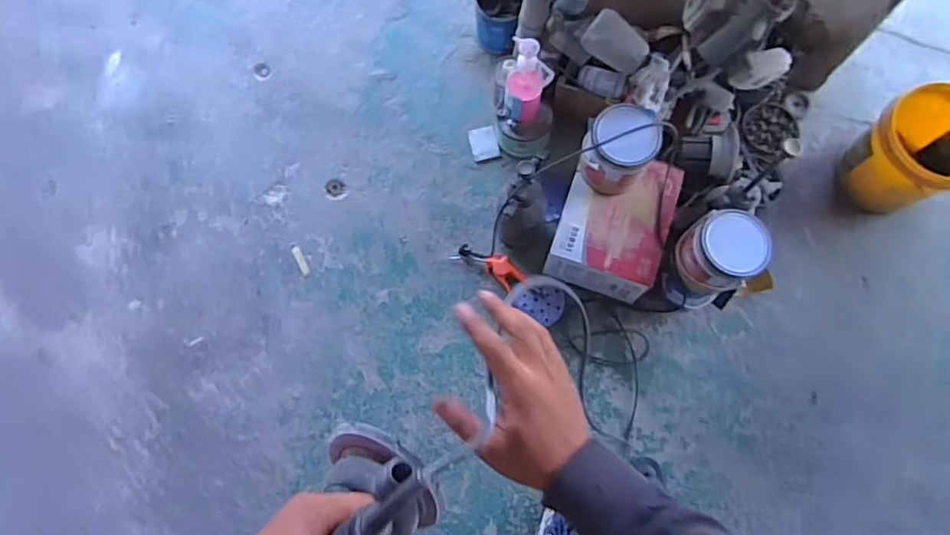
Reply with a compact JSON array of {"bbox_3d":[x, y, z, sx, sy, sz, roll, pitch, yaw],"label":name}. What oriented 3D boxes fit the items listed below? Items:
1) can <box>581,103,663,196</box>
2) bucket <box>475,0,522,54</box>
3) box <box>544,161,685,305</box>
[{"bbox_3d":[0.330,-0.268,1.314,0.151,0.128,0.172,31,77,9],"label":"can"},{"bbox_3d":[0.062,-0.707,1.567,0.129,0.148,0.168,6,74,3],"label":"bucket"},{"bbox_3d":[0.337,-0.108,1.419,0.251,0.121,0.323,17,75,6],"label":"box"}]

